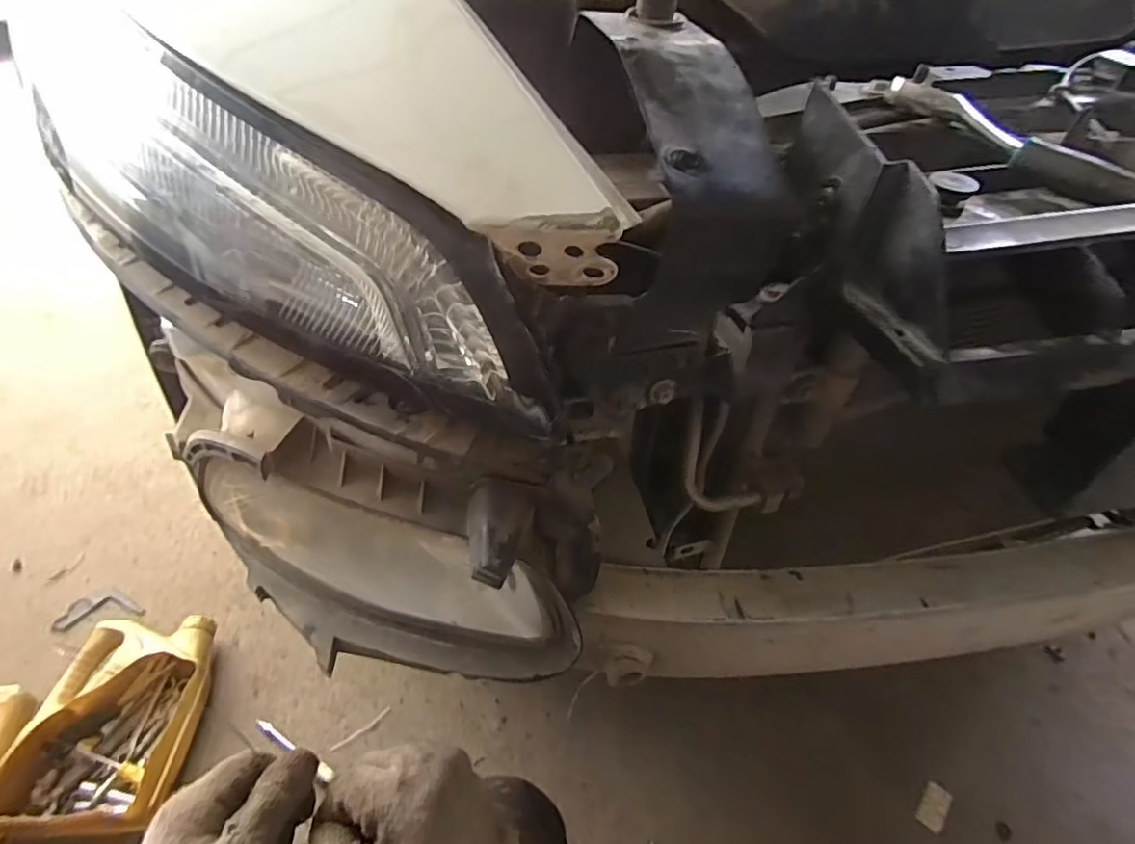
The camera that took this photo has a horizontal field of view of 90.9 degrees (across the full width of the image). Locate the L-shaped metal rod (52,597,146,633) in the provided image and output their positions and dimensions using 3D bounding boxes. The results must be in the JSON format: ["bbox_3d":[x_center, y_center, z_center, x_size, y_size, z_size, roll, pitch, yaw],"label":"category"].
[{"bbox_3d":[-0.859,0.346,1.032,0.142,0.013,0.053,-10,48,-12],"label":"L-shaped metal rod"}]

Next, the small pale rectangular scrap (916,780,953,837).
[{"bbox_3d":[0.556,0.583,0.844,0.035,0.005,0.072,32,48,32],"label":"small pale rectangular scrap"}]

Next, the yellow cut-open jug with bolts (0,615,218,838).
[{"bbox_3d":[-0.693,0.462,0.871,0.215,0.089,0.293,-1,47,-4],"label":"yellow cut-open jug with bolts"}]

